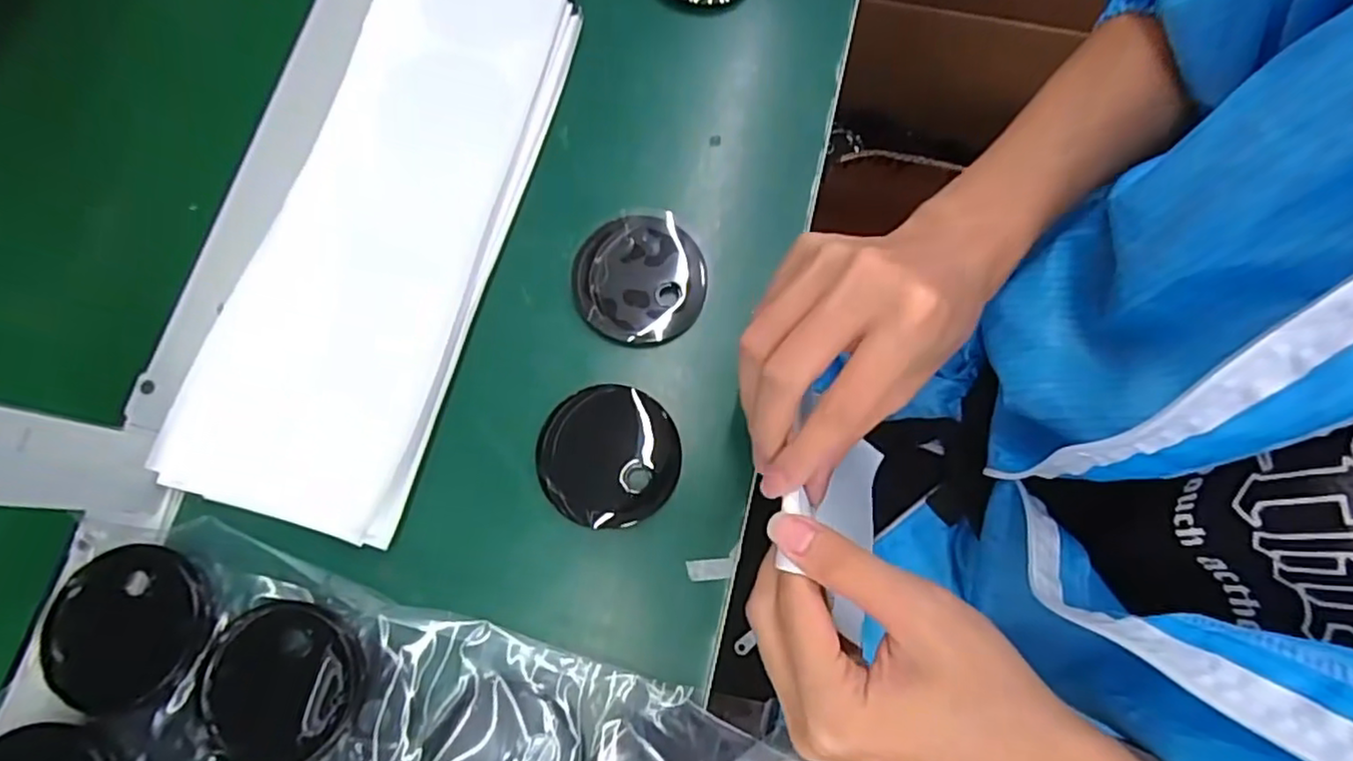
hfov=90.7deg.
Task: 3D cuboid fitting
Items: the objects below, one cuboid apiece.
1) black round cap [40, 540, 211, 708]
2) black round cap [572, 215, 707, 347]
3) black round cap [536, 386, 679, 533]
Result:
[{"bbox_3d":[-0.270,0.122,0.327,0.068,0.012,0.073,22,76,2],"label":"black round cap"},{"bbox_3d":[-0.022,-0.060,0.393,0.075,0.011,0.077,1,76,-3],"label":"black round cap"},{"bbox_3d":[-0.037,0.041,0.369,0.076,0.009,0.075,1,76,-3],"label":"black round cap"}]

